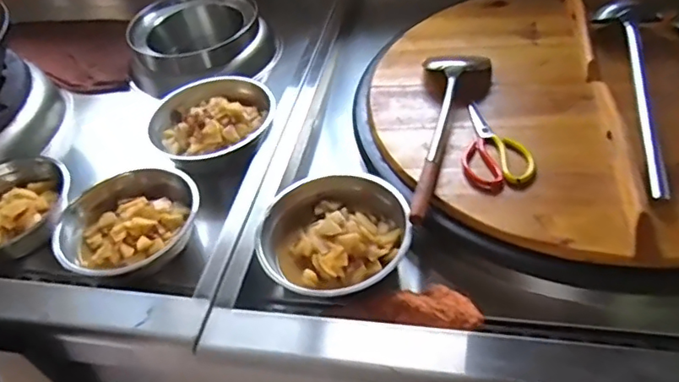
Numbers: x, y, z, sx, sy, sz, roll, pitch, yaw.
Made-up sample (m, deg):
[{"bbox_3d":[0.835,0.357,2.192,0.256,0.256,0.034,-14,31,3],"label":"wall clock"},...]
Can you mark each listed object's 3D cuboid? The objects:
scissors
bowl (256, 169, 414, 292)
[{"bbox_3d":[0.242,-0.080,0.915,0.106,0.020,0.215,-13,44,-5],"label":"scissors"},{"bbox_3d":[-0.008,0.073,0.850,0.229,0.071,0.216,-4,44,4],"label":"bowl"}]

